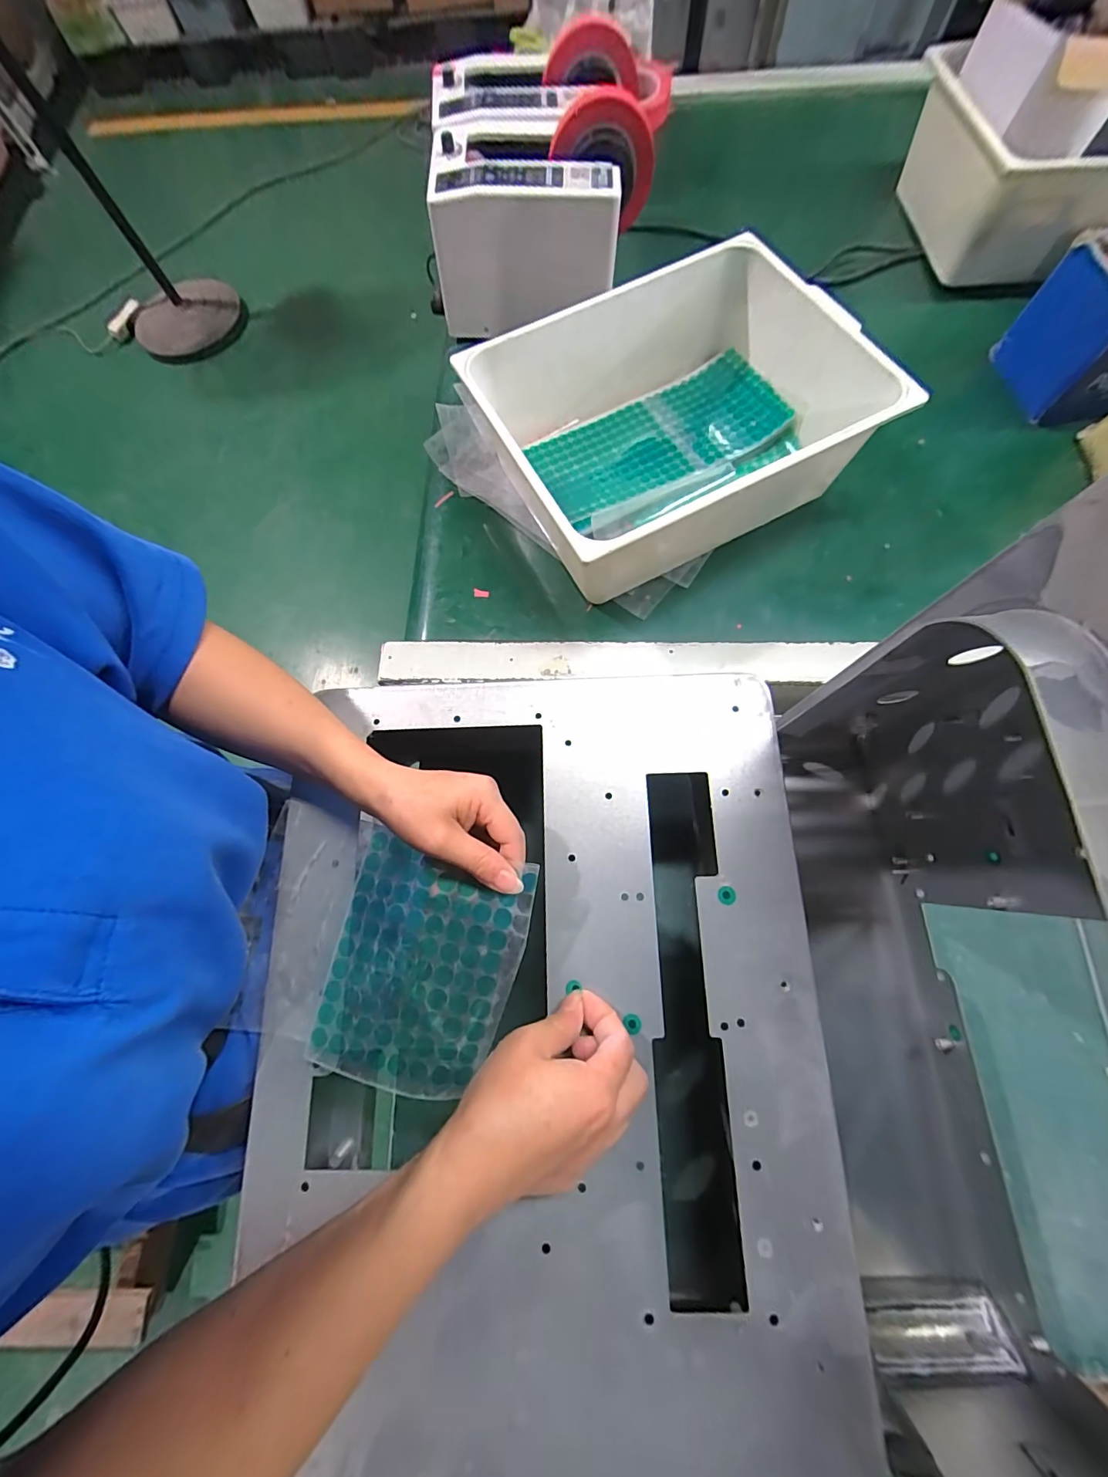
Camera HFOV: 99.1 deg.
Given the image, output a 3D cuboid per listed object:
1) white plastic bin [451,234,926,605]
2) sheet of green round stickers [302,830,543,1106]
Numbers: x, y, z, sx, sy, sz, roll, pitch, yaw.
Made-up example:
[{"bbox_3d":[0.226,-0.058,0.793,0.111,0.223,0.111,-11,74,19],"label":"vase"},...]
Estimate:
[{"bbox_3d":[0.127,-0.338,0.503,0.380,0.126,0.288,-26,75,-5],"label":"white plastic bin"},{"bbox_3d":[-0.079,0.136,0.284,0.110,0.016,0.132,13,75,5],"label":"sheet of green round stickers"}]

